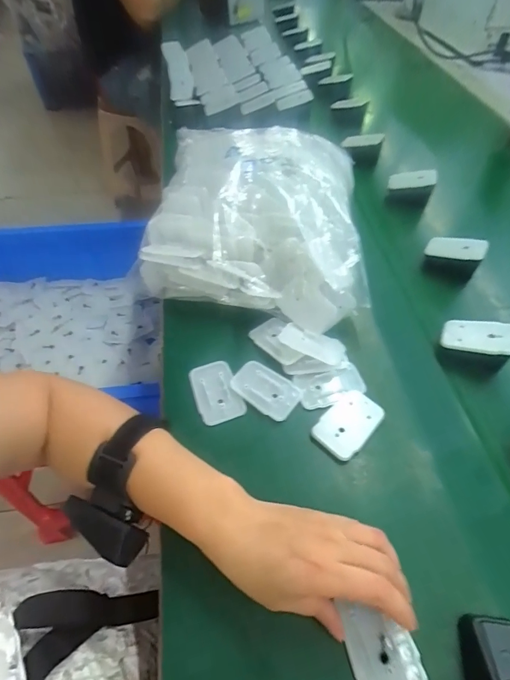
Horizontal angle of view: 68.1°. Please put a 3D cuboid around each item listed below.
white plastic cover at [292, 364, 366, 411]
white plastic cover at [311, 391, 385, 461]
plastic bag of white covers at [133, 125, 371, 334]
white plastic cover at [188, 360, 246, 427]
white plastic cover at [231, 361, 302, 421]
[{"bbox_3d":[0.078,0.048,0.385,0.069,0.007,0.037,-10,54,-9],"label":"white plastic cover"},{"bbox_3d":[0.089,0.079,0.359,0.044,0.008,0.065,38,61,24],"label":"white plastic cover"},{"bbox_3d":[0.005,-0.162,0.487,0.271,0.113,0.277,9,53,6],"label":"plastic bag of white covers"},{"bbox_3d":[-0.040,0.052,0.385,0.044,0.005,0.067,-16,55,-13],"label":"white plastic cover"},{"bbox_3d":[0.010,0.050,0.383,0.068,0.005,0.044,30,58,20],"label":"white plastic cover"}]

